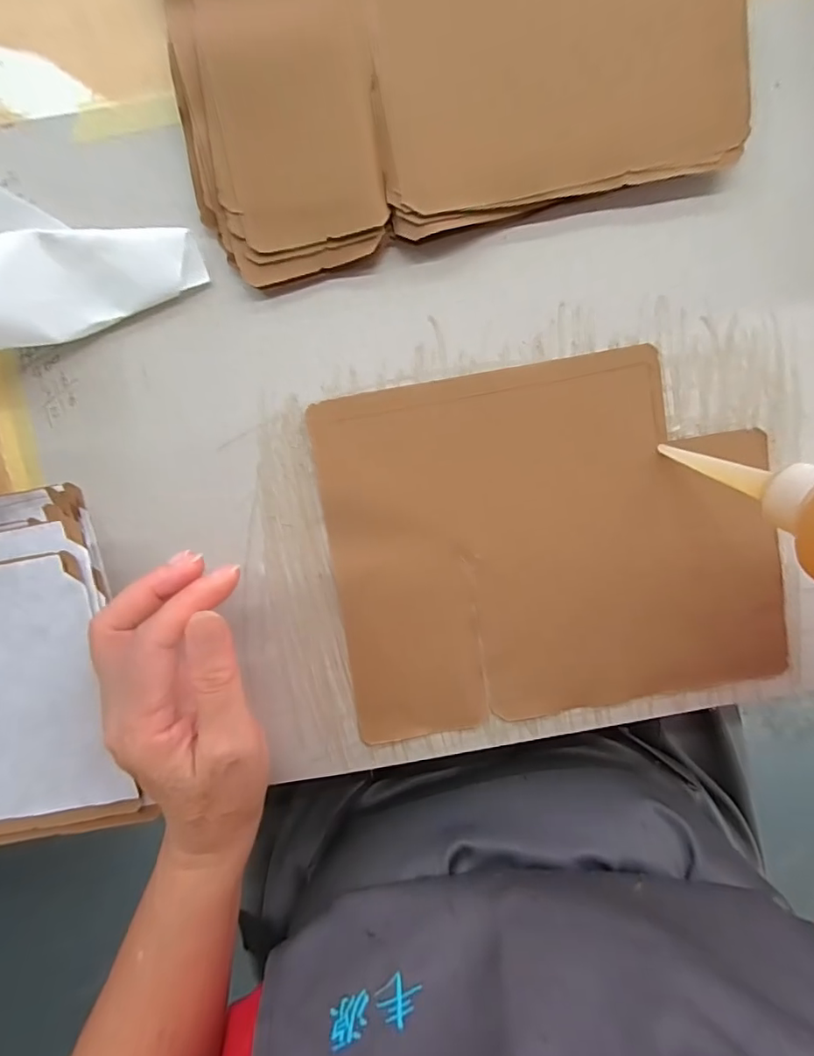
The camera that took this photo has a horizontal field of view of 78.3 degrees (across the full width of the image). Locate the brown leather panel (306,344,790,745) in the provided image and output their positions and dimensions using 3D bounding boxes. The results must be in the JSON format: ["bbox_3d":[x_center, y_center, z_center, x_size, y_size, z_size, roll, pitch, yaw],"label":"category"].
[{"bbox_3d":[0.079,0.010,0.277,0.238,0.010,0.192,-10,96,-1],"label":"brown leather panel"}]

